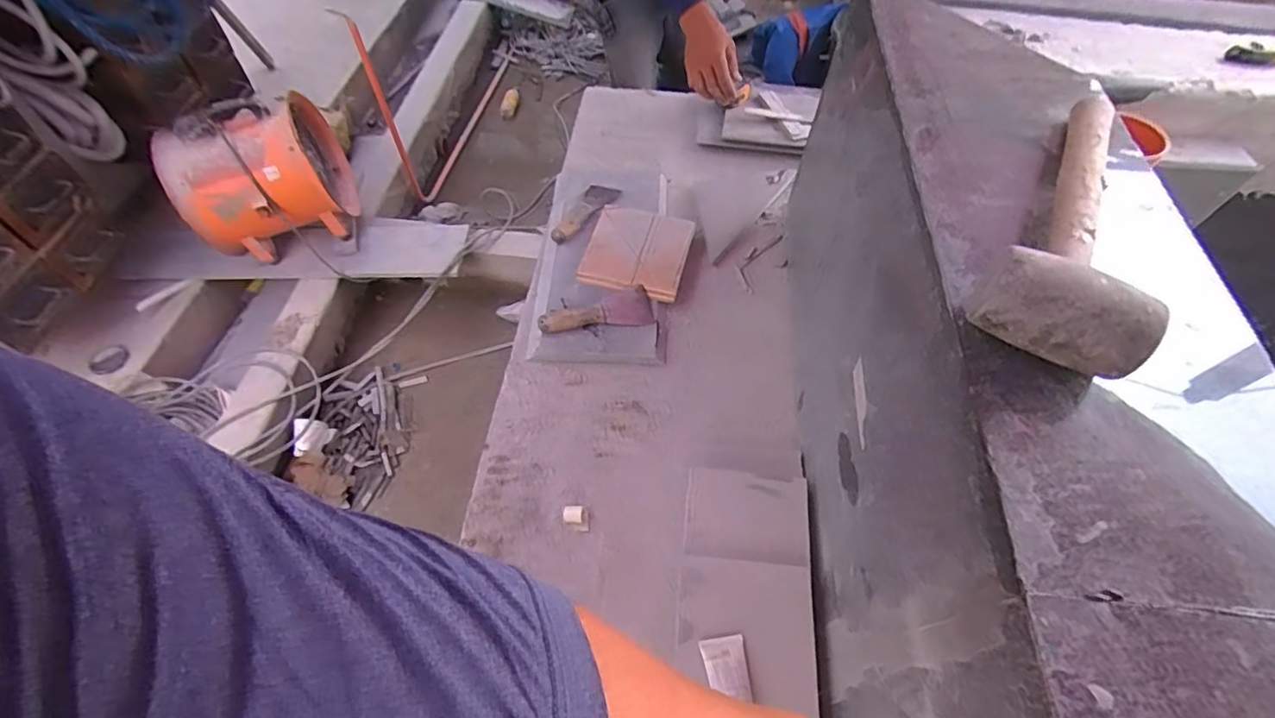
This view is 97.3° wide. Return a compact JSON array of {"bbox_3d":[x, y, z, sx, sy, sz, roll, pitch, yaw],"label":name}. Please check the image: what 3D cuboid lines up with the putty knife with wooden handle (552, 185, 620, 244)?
[{"bbox_3d":[-0.102,-0.273,1.024,0.058,0.018,0.173,29,60,18],"label":"putty knife with wooden handle"}]

